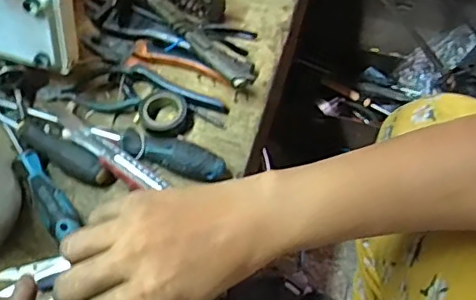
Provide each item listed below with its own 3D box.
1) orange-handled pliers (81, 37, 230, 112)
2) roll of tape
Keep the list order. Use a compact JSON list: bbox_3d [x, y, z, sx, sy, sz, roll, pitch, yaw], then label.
[{"bbox_3d":[-0.092,-0.098,0.643,0.185,0.014,0.058,28,66,15],"label":"orange-handled pliers"},{"bbox_3d":[-0.078,-0.040,0.612,0.052,0.017,0.052,0,62,0],"label":"roll of tape"}]

